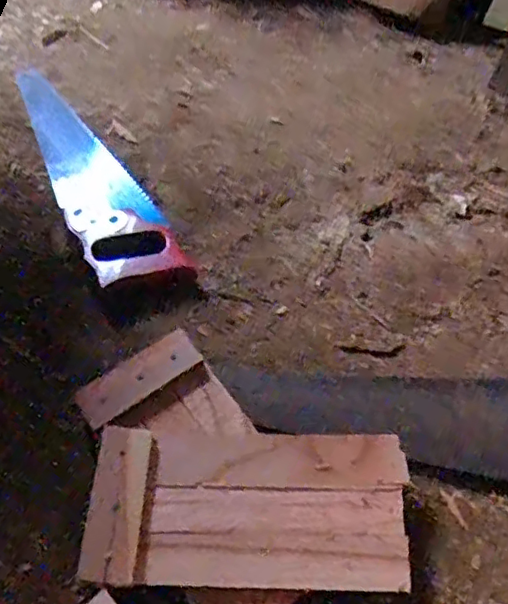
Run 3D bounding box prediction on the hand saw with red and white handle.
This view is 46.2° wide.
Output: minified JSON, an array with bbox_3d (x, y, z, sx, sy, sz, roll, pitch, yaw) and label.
[{"bbox_3d":[-0.203,-0.167,0.687,0.086,0.023,0.465,-25,54,-16],"label":"hand saw with red and white handle"}]

